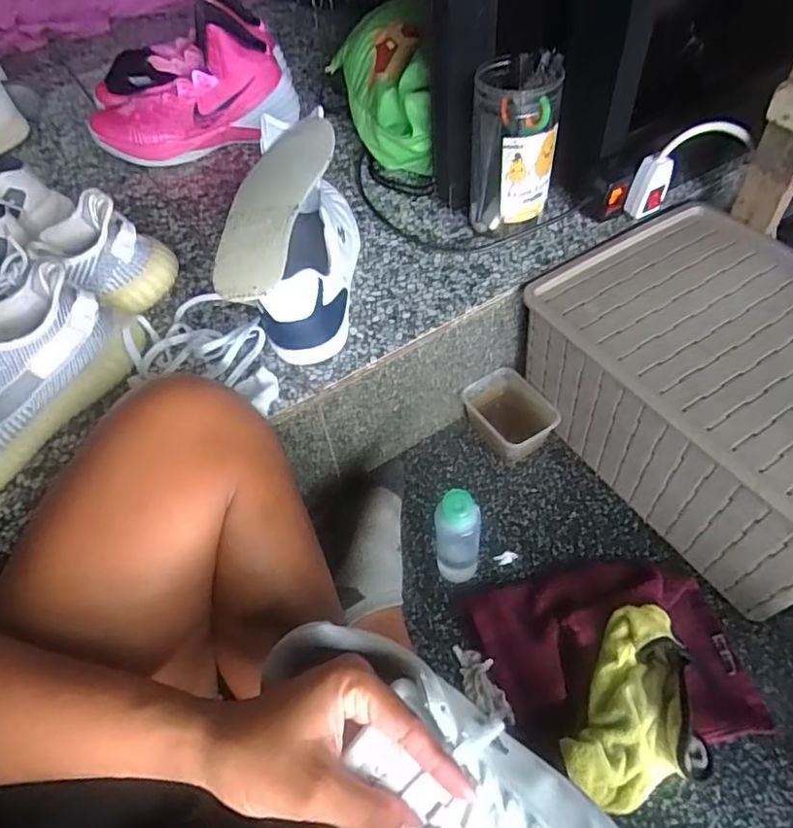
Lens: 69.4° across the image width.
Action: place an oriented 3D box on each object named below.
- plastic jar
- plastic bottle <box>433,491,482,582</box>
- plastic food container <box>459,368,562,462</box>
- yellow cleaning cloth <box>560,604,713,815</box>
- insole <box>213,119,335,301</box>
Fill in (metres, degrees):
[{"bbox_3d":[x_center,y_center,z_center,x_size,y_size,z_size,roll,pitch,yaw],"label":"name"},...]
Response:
[{"bbox_3d":[0.126,-0.284,0.628,0.088,0.175,0.082,3,53,8],"label":"plastic jar"},{"bbox_3d":[0.060,0.126,0.568,0.042,0.137,0.035,-2,53,4],"label":"plastic bottle"},{"bbox_3d":[0.138,0.006,0.703,0.083,0.058,0.104,-30,56,-16],"label":"plastic food container"},{"bbox_3d":[0.219,0.262,0.502,0.111,0.062,0.179,24,59,22],"label":"yellow cleaning cloth"},{"bbox_3d":[-0.120,-0.223,0.573,0.079,0.024,0.280,4,53,9],"label":"insole"}]

